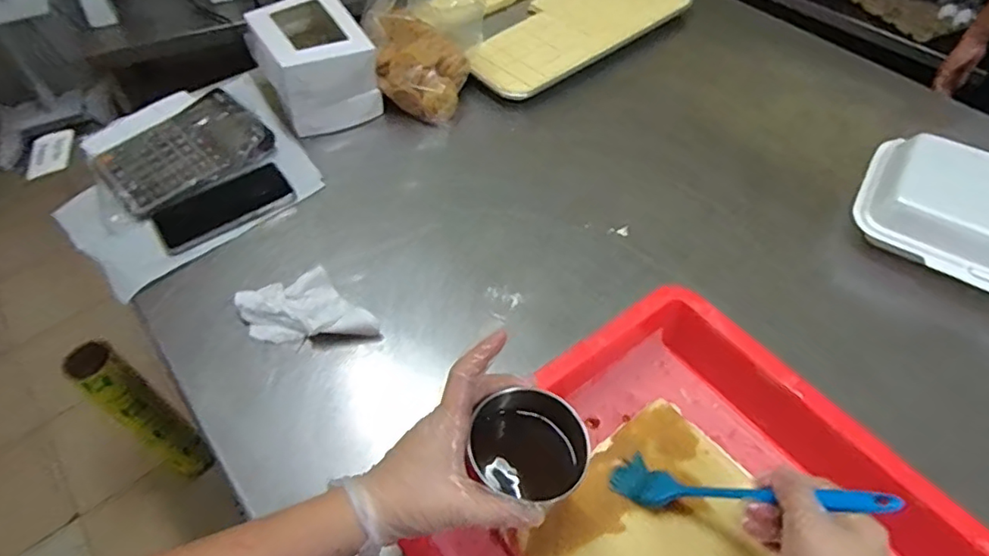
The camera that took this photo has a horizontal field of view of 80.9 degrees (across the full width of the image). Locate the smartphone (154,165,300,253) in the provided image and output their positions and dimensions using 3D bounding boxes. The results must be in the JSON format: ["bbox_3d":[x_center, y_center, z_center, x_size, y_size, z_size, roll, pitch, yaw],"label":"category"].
[{"bbox_3d":[-0.341,-0.090,0.736,0.167,0.009,0.080,-34,58,-22],"label":"smartphone"}]

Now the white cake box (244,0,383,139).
[{"bbox_3d":[-0.264,-0.313,0.862,0.140,0.133,0.195,-24,55,-16],"label":"white cake box"}]

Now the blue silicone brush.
[{"bbox_3d":[0.185,0.158,0.439,0.203,0.030,0.036,-14,40,42],"label":"blue silicone brush"}]

